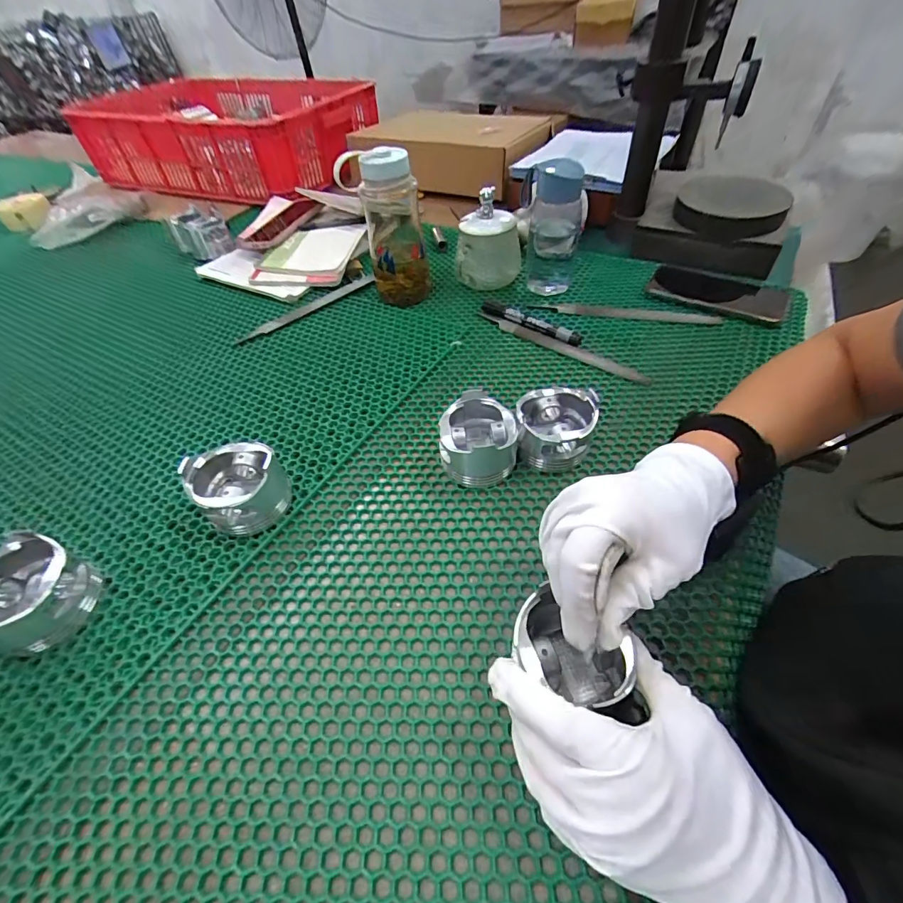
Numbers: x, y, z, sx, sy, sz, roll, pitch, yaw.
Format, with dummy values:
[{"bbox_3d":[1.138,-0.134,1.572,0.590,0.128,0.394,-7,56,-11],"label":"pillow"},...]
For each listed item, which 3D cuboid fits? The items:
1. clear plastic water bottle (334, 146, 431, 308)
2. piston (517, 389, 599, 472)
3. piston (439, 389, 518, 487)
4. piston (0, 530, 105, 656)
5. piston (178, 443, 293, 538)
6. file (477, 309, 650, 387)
[{"bbox_3d":[-0.084,-0.293,0.563,0.095,0.184,0.068,-12,49,-7],"label":"clear plastic water bottle"},{"bbox_3d":[0.099,-0.021,0.408,0.070,0.050,0.071,8,50,10],"label":"piston"},{"bbox_3d":[0.028,-0.013,0.401,0.072,0.053,0.084,13,51,14],"label":"piston"},{"bbox_3d":[-0.315,0.106,0.317,0.074,0.054,0.070,17,52,17],"label":"piston"},{"bbox_3d":[-0.184,0.030,0.373,0.071,0.054,0.078,-2,49,2],"label":"piston"},{"bbox_3d":[0.130,-0.135,0.529,0.235,0.009,0.018,29,56,25],"label":"file"}]

